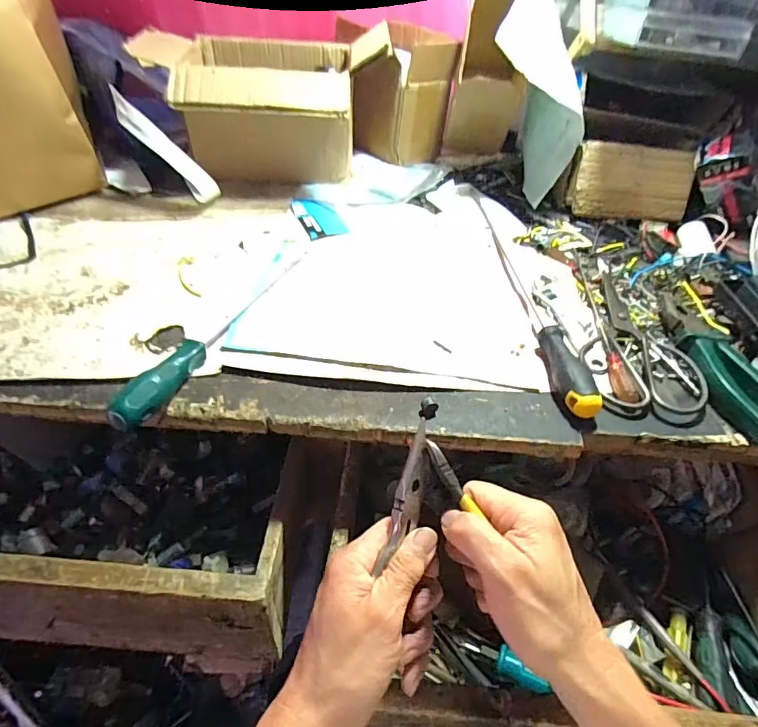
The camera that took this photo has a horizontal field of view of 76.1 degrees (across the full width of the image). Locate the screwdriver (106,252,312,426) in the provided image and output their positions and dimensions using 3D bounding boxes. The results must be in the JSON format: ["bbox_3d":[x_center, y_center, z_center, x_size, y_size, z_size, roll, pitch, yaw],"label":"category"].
[{"bbox_3d":[-0.135,-0.042,0.440,0.022,0.038,0.274,18,44,13],"label":"screwdriver"}]

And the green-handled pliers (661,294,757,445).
[{"bbox_3d":[0.318,-0.005,0.441,0.072,0.018,0.211,3,42,-3],"label":"green-handled pliers"}]

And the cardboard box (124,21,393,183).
[{"bbox_3d":[-0.143,-0.326,0.646,0.303,0.159,0.179,-5,45,-9],"label":"cardboard box"}]

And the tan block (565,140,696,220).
[{"bbox_3d":[0.312,-0.227,0.608,0.135,0.084,0.035,8,28,6],"label":"tan block"}]

